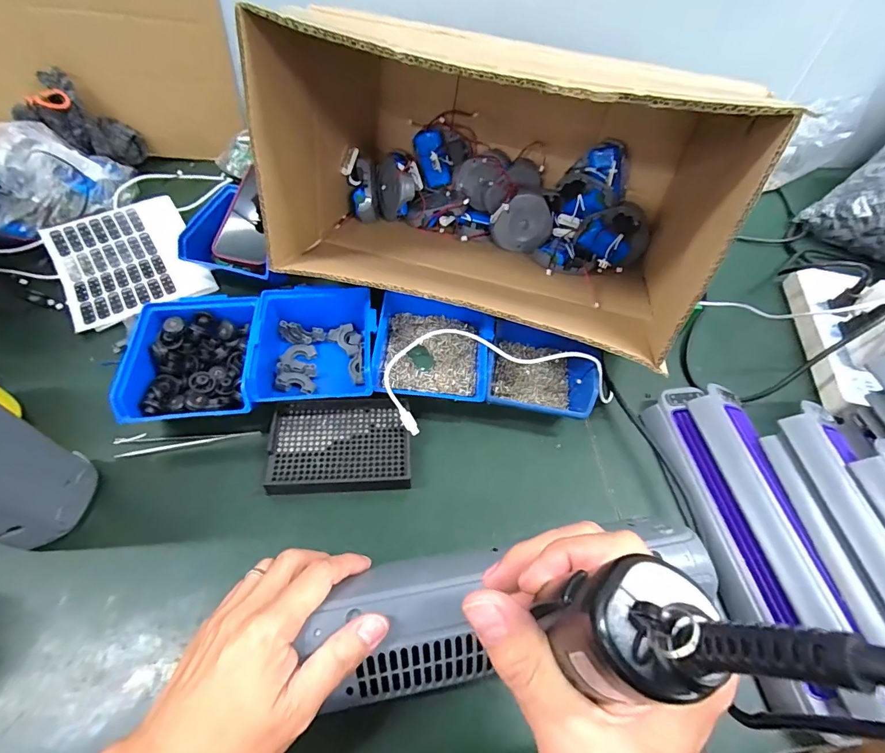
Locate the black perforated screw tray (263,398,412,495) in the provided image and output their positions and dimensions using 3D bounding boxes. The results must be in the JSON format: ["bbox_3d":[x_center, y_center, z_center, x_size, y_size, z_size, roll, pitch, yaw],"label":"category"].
[{"bbox_3d":[-0.099,0.067,0.430,0.132,0.018,0.094,0,55,-5],"label":"black perforated screw tray"}]

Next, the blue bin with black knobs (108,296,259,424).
[{"bbox_3d":[-0.248,-0.016,0.445,0.116,0.062,0.135,-5,56,-8],"label":"blue bin with black knobs"}]

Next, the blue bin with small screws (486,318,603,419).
[{"bbox_3d":[0.105,-0.015,0.474,0.111,0.068,0.132,10,55,2],"label":"blue bin with small screws"}]

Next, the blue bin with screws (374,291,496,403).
[{"bbox_3d":[-0.007,-0.032,0.474,0.119,0.056,0.131,4,55,-2],"label":"blue bin with screws"}]

